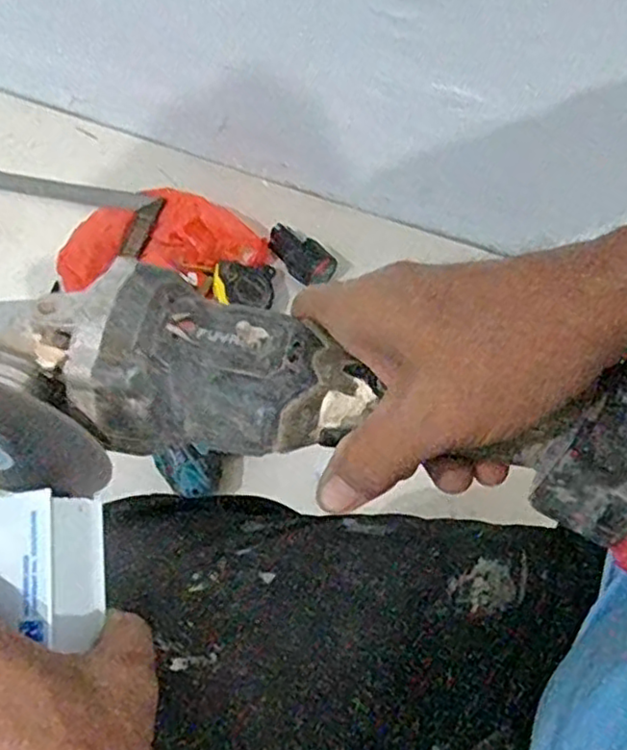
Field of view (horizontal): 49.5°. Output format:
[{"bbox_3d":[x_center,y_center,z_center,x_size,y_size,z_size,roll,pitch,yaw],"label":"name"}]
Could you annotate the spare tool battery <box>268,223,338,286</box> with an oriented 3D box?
[{"bbox_3d":[-0.015,-0.146,0.844,0.091,0.060,0.049,41,79,12],"label":"spare tool battery"}]

